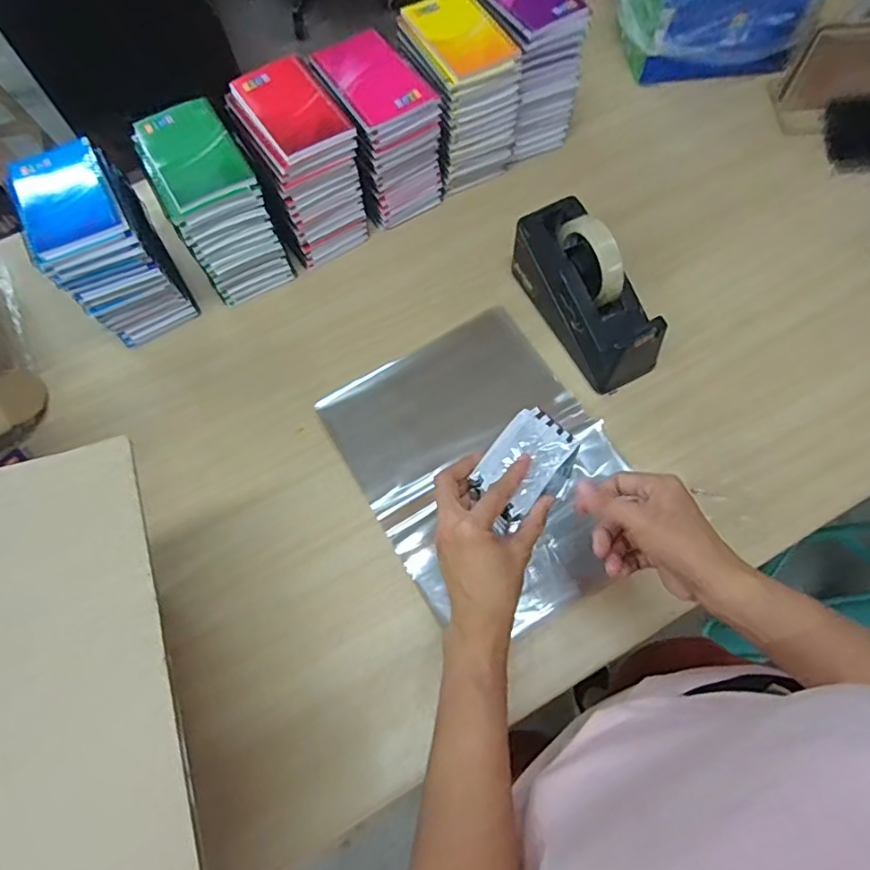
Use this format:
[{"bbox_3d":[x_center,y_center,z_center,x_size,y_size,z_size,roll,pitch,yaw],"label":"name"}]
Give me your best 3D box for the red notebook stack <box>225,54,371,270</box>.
[{"bbox_3d":[-0.153,-0.309,0.655,0.099,0.170,0.135,-29,70,-9],"label":"red notebook stack"}]

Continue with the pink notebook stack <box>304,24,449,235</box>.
[{"bbox_3d":[-0.064,-0.360,0.673,0.101,0.162,0.130,-33,70,-10],"label":"pink notebook stack"}]

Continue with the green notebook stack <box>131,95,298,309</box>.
[{"bbox_3d":[-0.246,-0.257,0.639,0.089,0.169,0.133,-27,69,-8],"label":"green notebook stack"}]

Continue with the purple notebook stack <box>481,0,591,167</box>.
[{"bbox_3d":[0.113,-0.461,0.699,0.100,0.173,0.124,-26,69,-8],"label":"purple notebook stack"}]

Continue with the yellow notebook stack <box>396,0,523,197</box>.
[{"bbox_3d":[0.029,-0.413,0.686,0.105,0.165,0.132,-28,69,-8],"label":"yellow notebook stack"}]

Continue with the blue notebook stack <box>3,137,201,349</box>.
[{"bbox_3d":[-0.358,-0.205,0.623,0.090,0.164,0.131,-25,69,-7],"label":"blue notebook stack"}]

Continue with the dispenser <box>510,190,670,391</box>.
[{"bbox_3d":[0.166,-0.159,0.607,0.073,0.114,0.201,-26,69,-8],"label":"dispenser"}]

